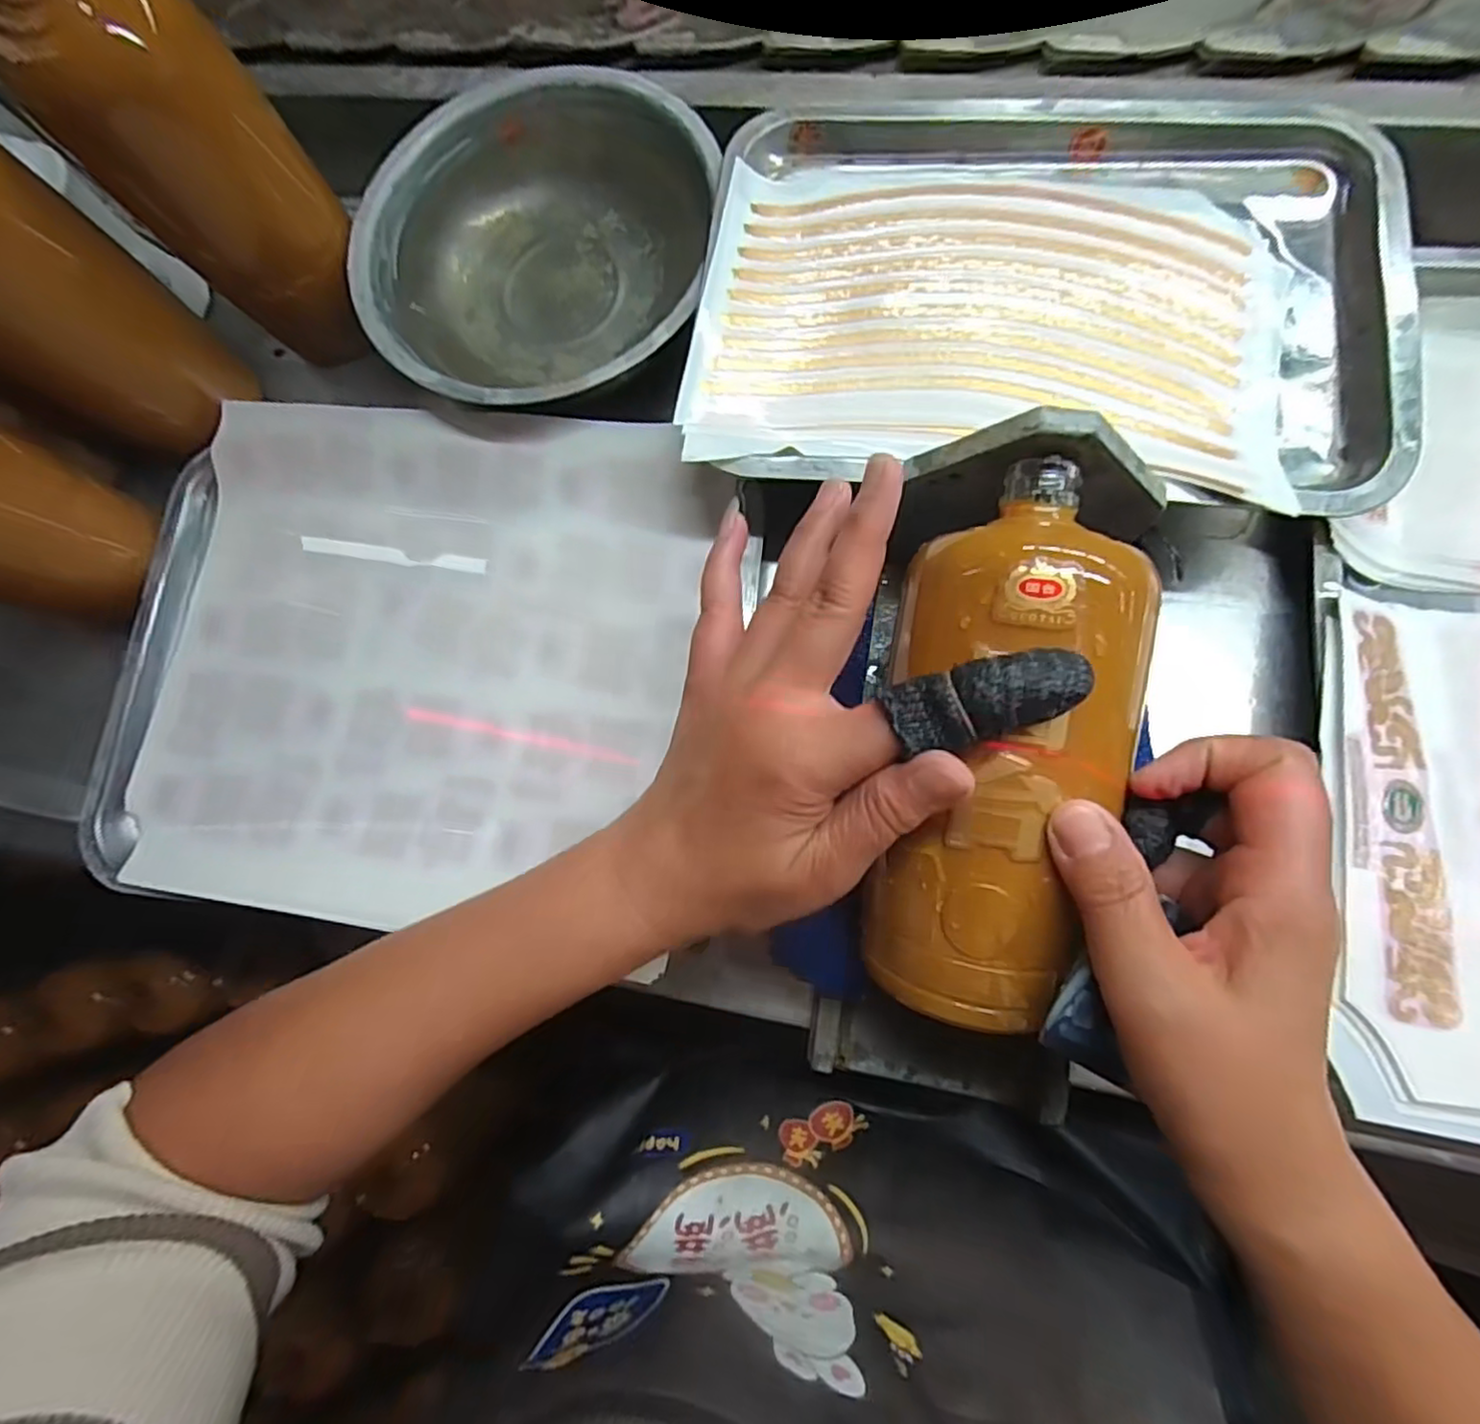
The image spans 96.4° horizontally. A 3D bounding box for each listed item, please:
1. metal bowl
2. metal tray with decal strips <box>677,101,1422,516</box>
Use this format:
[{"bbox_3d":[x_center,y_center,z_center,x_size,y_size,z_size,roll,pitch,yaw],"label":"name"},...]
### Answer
[{"bbox_3d":[-0.113,-0.255,0.365,0.194,0.046,0.204,-1,83,11],"label":"metal bowl"},{"bbox_3d":[0.135,-0.192,0.305,0.298,0.017,0.205,8,79,6],"label":"metal tray with decal strips"}]

